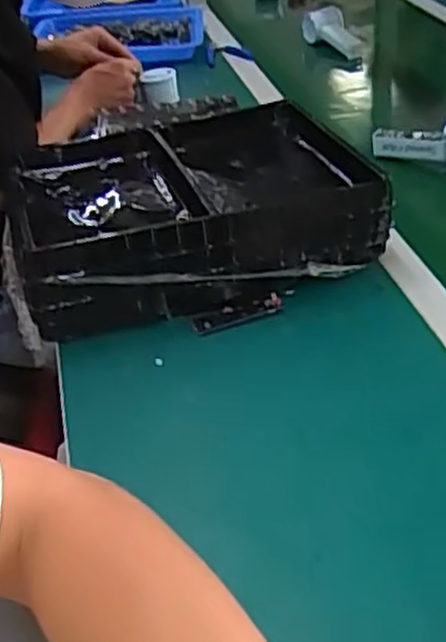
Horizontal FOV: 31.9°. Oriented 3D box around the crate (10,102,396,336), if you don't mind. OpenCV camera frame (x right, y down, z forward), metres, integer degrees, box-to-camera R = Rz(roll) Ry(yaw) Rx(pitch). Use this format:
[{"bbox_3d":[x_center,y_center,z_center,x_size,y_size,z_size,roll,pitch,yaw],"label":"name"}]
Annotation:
[{"bbox_3d":[-0.037,-0.133,0.876,0.384,0.089,0.315,-14,37,-12],"label":"crate"}]

